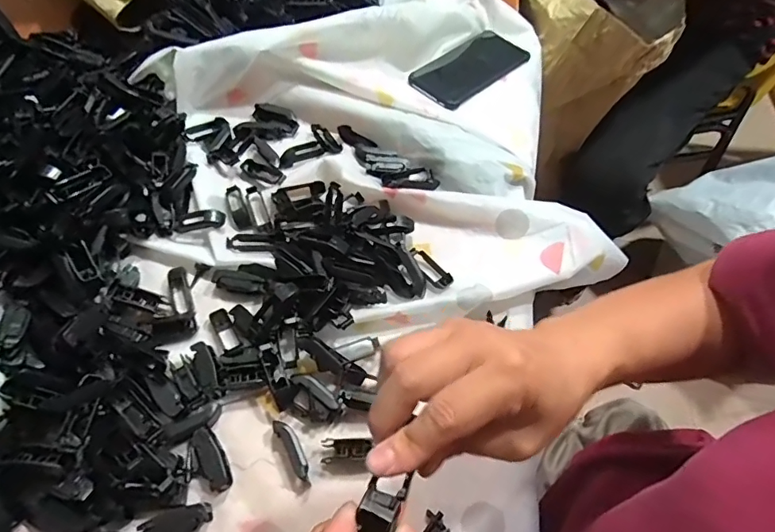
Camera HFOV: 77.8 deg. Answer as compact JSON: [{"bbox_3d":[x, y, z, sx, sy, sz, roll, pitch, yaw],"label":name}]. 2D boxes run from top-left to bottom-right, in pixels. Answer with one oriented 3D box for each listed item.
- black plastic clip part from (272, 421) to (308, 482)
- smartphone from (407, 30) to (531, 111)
[{"bbox_3d":[-0.076,0.148,0.386,0.012,0.018,0.051,-26,64,-15],"label":"black plastic clip part"},{"bbox_3d":[0.107,-0.253,0.612,0.165,0.015,0.073,-40,68,-21],"label":"smartphone"}]

